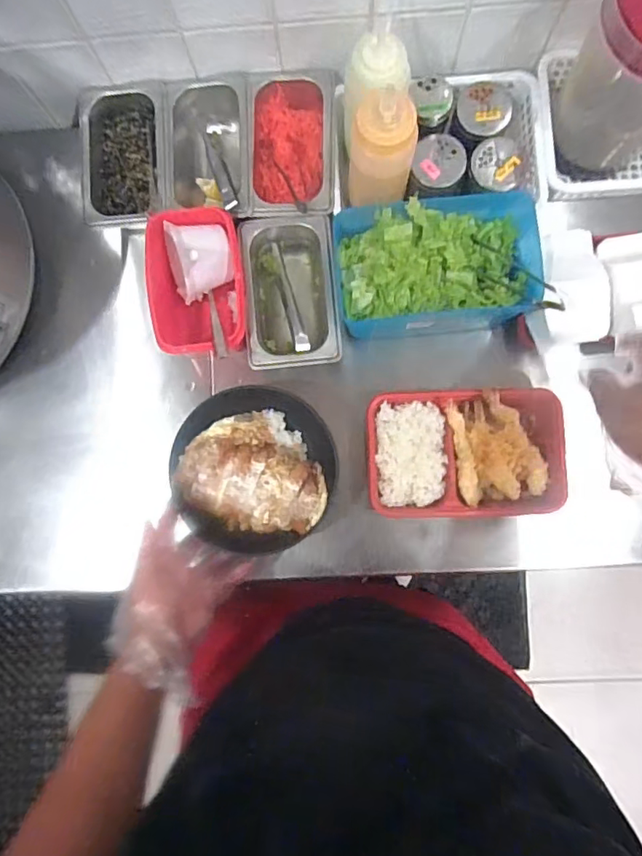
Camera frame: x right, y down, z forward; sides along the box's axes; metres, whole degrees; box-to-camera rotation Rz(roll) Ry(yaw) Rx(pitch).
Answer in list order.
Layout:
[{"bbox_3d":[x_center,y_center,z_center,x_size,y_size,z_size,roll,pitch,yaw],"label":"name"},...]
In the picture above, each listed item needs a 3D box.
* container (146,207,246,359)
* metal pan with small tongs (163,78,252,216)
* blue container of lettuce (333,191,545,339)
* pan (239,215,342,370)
[{"bbox_3d":[-0.138,-0.156,0.637,0.105,0.107,0.165,-8,84,1],"label":"container"},{"bbox_3d":[-0.132,-0.321,0.652,0.104,0.081,0.169,0,84,2],"label":"metal pan with small tongs"},{"bbox_3d":[0.127,-0.180,0.598,0.223,0.075,0.143,-7,84,2],"label":"blue container of lettuce"},{"bbox_3d":[-0.034,-0.155,0.632,0.103,0.053,0.178,-5,84,2],"label":"pan"}]

